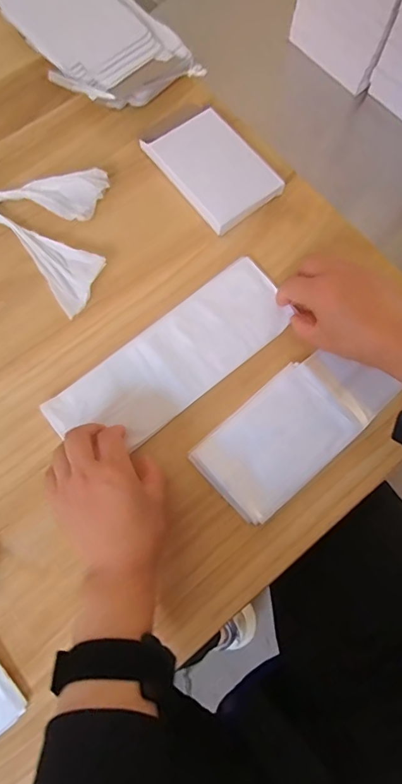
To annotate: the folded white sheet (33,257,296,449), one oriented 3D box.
[{"bbox_3d":[-0.024,-0.030,0.438,0.243,0.011,0.087,-35,78,-10],"label":"folded white sheet"}]

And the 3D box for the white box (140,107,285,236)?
[{"bbox_3d":[0.014,-0.236,0.486,0.086,0.016,0.130,-37,78,-10],"label":"white box"}]

